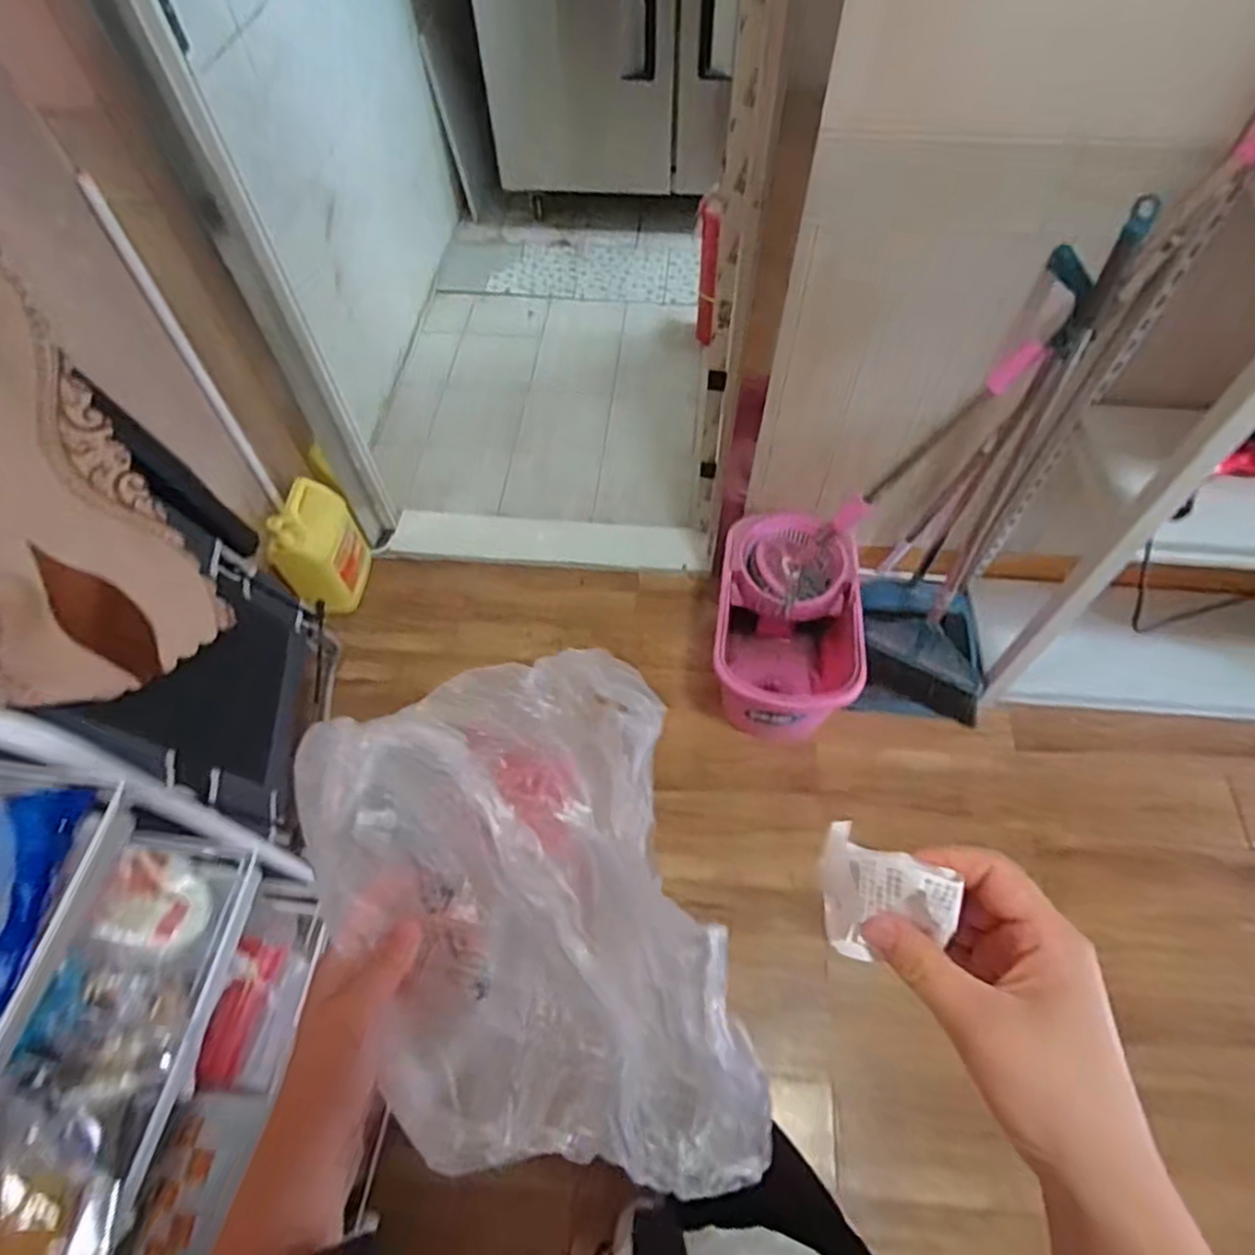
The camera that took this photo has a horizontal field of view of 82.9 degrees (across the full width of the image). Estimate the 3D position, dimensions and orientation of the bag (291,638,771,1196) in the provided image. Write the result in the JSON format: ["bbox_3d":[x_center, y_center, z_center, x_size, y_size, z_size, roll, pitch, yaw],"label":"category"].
[{"bbox_3d":[-0.061,0.164,0.442,0.214,0.143,0.334,-13,59,-4],"label":"bag"}]

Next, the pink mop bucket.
[{"bbox_3d":[0.321,0.007,1.450,0.274,0.259,0.379,5,59,8],"label":"pink mop bucket"}]

